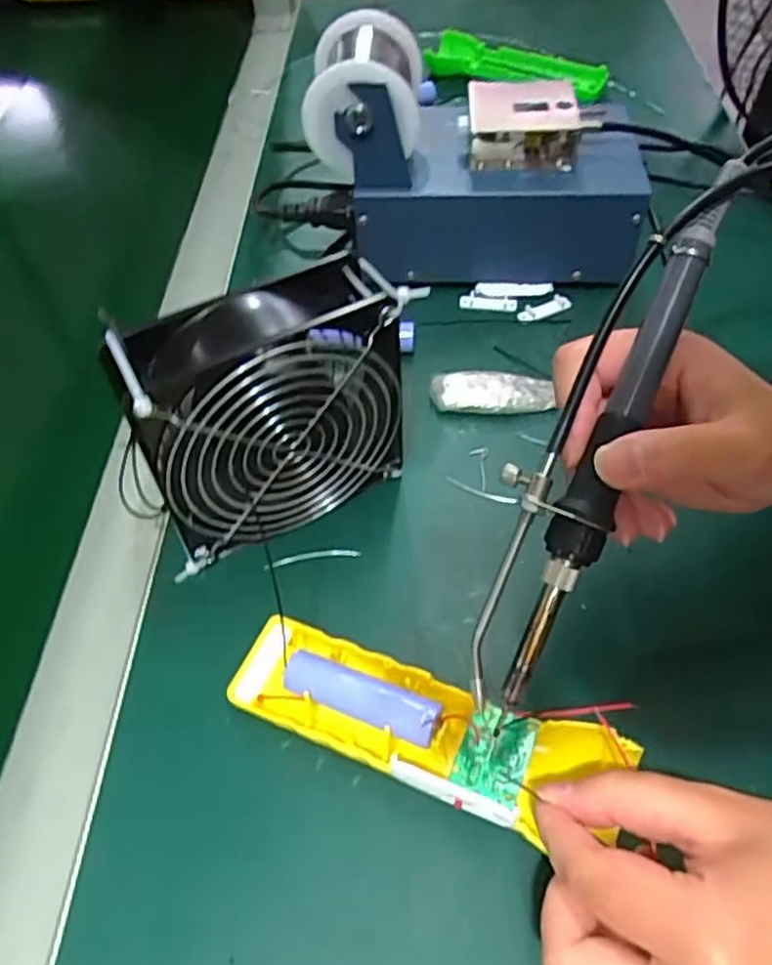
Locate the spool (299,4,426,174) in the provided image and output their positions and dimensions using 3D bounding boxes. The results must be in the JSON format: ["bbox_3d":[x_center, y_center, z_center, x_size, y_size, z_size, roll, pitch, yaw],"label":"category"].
[{"bbox_3d":[-0.013,-0.236,0.432,0.065,0.069,0.082,1,53,2],"label":"spool"}]

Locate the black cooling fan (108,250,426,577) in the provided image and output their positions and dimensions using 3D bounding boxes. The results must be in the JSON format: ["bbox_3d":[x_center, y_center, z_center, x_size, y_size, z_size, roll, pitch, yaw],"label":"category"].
[{"bbox_3d":[-0.054,-0.031,0.336,0.129,0.121,0.051,-26,57,-17],"label":"black cooling fan"}]

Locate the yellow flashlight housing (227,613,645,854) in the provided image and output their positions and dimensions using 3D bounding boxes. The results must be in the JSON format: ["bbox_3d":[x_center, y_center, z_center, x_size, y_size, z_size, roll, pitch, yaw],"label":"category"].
[{"bbox_3d":[0.012,0.099,0.292,0.160,0.029,0.049,14,53,17],"label":"yellow flashlight housing"}]

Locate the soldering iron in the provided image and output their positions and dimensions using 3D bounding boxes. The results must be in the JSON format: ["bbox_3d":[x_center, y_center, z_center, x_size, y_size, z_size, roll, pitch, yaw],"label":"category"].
[{"bbox_3d":[0.072,-0.018,0.250,0.036,0.015,0.198,24,92,17],"label":"soldering iron"}]

